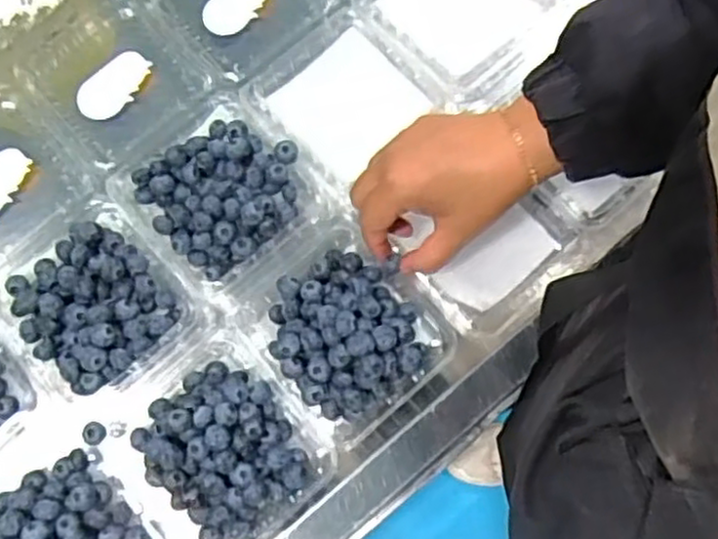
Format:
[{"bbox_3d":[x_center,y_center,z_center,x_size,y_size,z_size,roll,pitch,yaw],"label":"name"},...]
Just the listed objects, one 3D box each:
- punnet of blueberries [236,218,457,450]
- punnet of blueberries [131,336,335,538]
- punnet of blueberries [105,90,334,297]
[{"bbox_3d":[-0.008,0.034,0.497,0.114,0.046,0.132,-39,78,-9],"label":"punnet of blueberries"},{"bbox_3d":[-0.090,0.115,0.470,0.105,0.039,0.127,-39,78,-9],"label":"punnet of blueberries"},{"bbox_3d":[-0.100,-0.060,0.516,0.119,0.037,0.133,-42,79,-10],"label":"punnet of blueberries"}]

